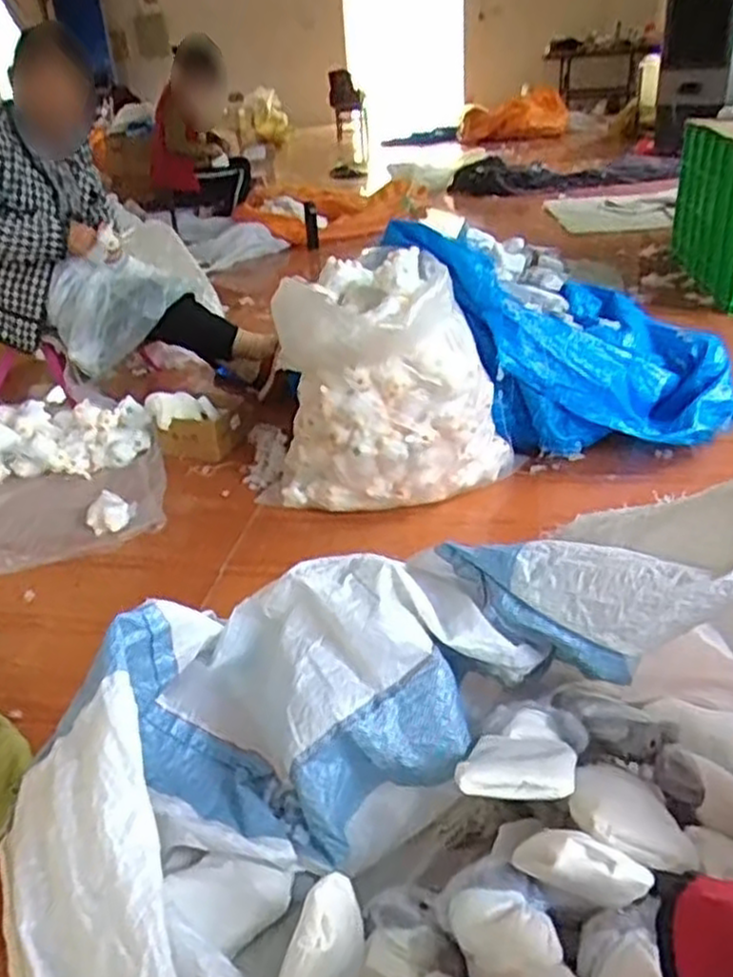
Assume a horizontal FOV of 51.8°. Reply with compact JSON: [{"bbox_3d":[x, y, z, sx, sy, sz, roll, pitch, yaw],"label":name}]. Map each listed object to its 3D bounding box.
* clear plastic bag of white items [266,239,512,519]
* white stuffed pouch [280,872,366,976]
[{"bbox_3d":[0.051,-0.212,1.544,0.411,0.453,0.317,9,32,23],"label":"clear plastic bag of white items"},{"bbox_3d":[-0.034,0.398,0.653,0.050,0.075,0.110,13,33,28],"label":"white stuffed pouch"}]

